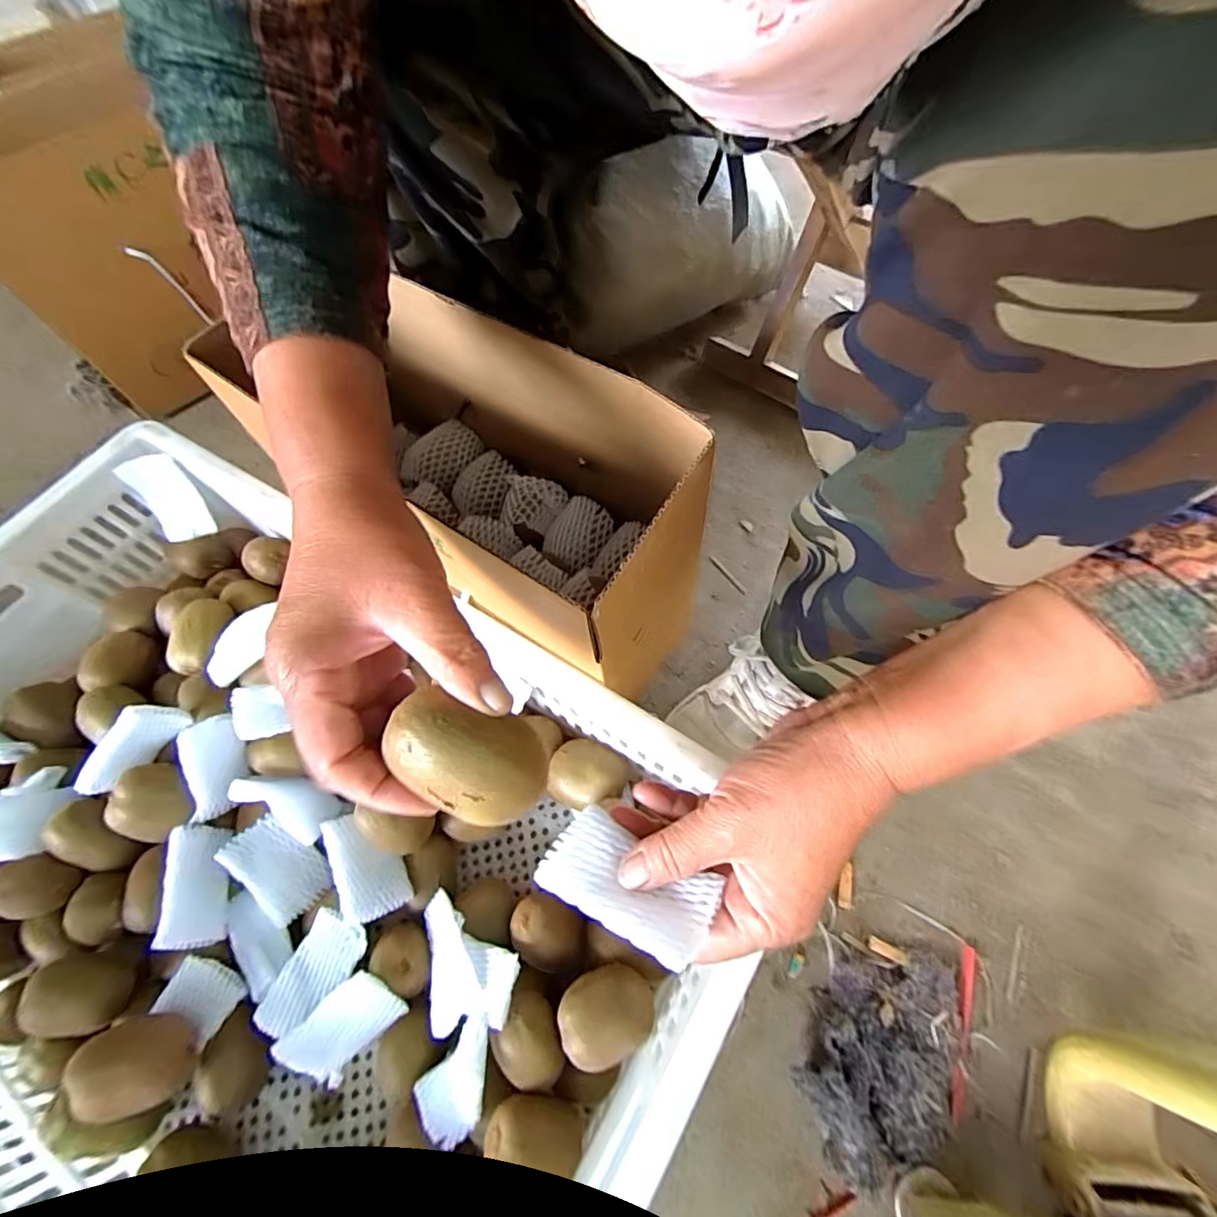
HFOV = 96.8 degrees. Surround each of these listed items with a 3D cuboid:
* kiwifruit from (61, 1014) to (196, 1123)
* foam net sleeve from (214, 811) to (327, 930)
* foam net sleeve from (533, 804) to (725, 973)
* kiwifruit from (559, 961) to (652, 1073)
[{"bbox_3d":[-0.310,0.298,0.352,0.051,0.043,0.052,-16,64,-5],"label":"kiwifruit"},{"bbox_3d":[-0.257,0.199,0.420,0.077,0.012,0.049,46,53,4],"label":"foam net sleeve"},{"bbox_3d":[0.008,0.128,0.255,0.079,0.014,0.042,21,67,25],"label":"foam net sleeve"},{"bbox_3d":[-0.002,0.266,0.359,0.060,0.043,0.049,-29,66,-10],"label":"kiwifruit"}]

